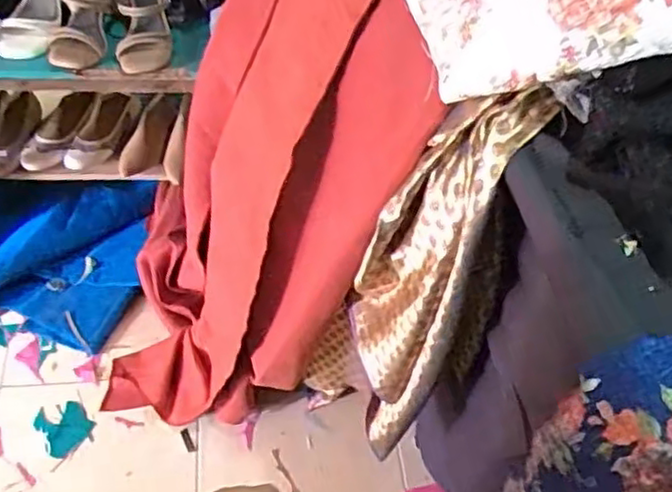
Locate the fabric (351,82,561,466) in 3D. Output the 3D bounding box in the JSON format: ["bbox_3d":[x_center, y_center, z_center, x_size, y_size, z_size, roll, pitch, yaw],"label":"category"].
[{"bbox_3d":[0.107,0.070,0.892,0.161,0.591,0.139,11,53,2],"label":"fabric"}]

